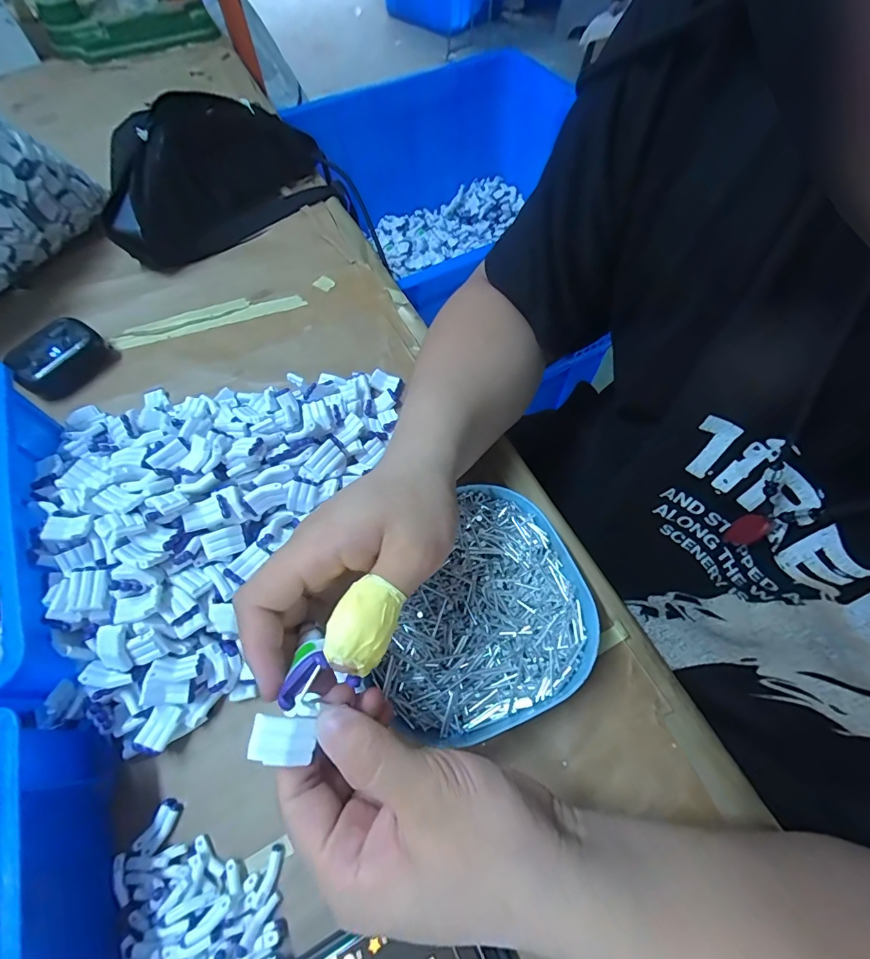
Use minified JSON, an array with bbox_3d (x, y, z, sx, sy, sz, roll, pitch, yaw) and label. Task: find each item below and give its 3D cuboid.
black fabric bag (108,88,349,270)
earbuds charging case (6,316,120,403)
[{"bbox_3d":[-0.229,-0.334,0.474,0.255,0.098,0.108,-36,66,-17],"label":"black fabric bag"},{"bbox_3d":[-0.337,-0.110,0.394,0.054,0.024,0.072,28,65,16],"label":"earbuds charging case"}]

